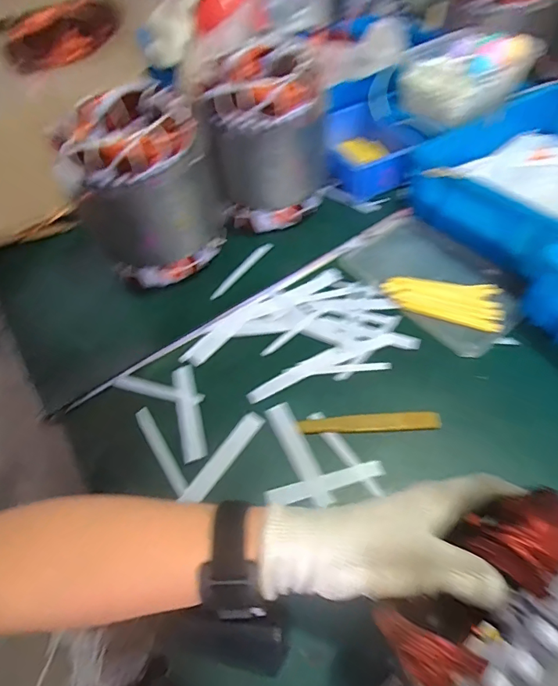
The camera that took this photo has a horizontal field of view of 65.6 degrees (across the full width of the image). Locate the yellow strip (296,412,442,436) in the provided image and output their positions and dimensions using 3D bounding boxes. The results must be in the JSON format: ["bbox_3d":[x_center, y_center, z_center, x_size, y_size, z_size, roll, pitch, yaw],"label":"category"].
[{"bbox_3d":[0.080,0.071,0.386,0.123,0.005,0.015,-4,53,3],"label":"yellow strip"}]

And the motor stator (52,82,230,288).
[{"bbox_3d":[-0.138,-0.165,0.473,0.147,0.168,0.127,-13,53,-4],"label":"motor stator"}]

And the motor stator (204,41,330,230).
[{"bbox_3d":[-0.008,-0.236,0.512,0.134,0.165,0.121,-1,53,5],"label":"motor stator"}]

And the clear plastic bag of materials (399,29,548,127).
[{"bbox_3d":[0.238,-0.359,0.563,0.153,0.056,0.124,-36,58,-20],"label":"clear plastic bag of materials"}]

